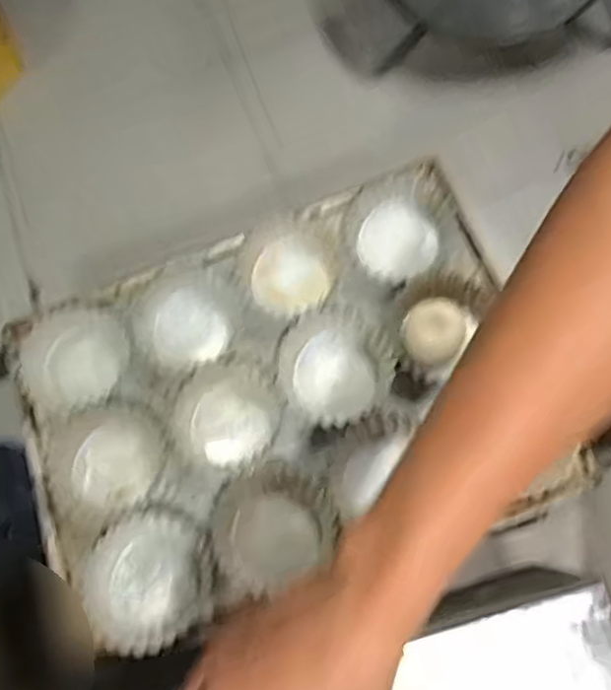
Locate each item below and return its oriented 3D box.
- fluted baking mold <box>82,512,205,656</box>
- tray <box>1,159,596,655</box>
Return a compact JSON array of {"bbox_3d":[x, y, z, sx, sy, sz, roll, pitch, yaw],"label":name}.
[{"bbox_3d":[-0.134,0.190,0.539,0.094,0.032,0.103,-2,70,6],"label":"fluted baking mold"},{"bbox_3d":[-0.026,0.045,0.589,0.442,0.058,0.324,-19,70,-1],"label":"tray"}]

